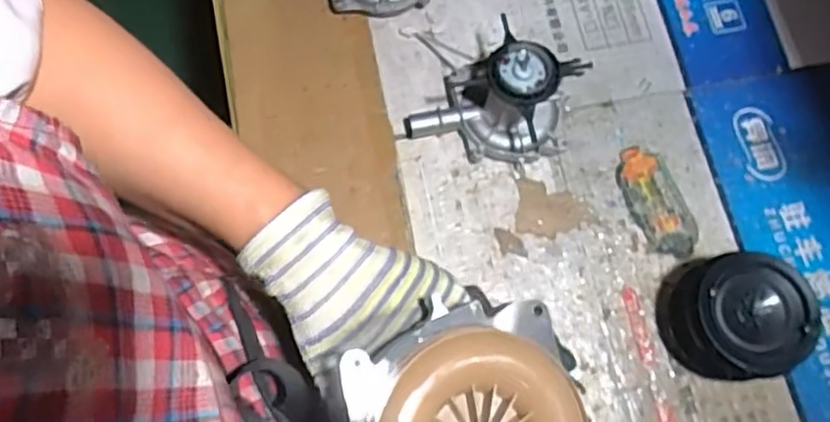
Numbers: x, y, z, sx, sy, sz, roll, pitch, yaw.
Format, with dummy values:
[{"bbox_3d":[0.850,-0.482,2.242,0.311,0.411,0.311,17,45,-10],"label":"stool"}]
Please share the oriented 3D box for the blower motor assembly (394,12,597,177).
[{"bbox_3d":[0.066,-0.118,0.634,0.184,0.099,0.111,22,74,4],"label":"blower motor assembly"}]

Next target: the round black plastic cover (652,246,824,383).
[{"bbox_3d":[0.276,0.096,0.580,0.106,0.090,0.105,-13,75,-6],"label":"round black plastic cover"}]

